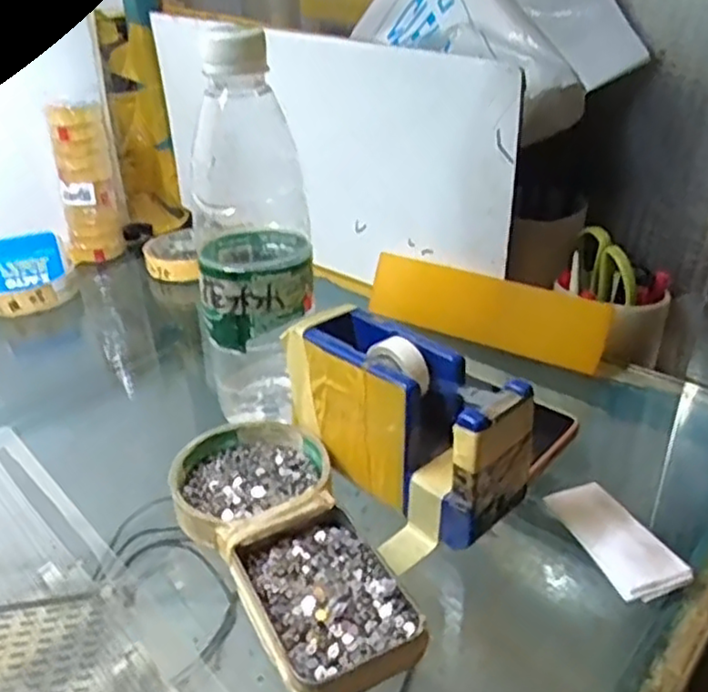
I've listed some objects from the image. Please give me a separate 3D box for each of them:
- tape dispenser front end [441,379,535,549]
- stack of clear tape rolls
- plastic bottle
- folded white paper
[{"bbox_3d":[0.065,0.055,0.331,0.019,0.091,0.048,25,39,38],"label":"tape dispenser front end"},{"bbox_3d":[-0.256,-0.159,0.667,0.053,0.143,0.055,-12,31,-17],"label":"stack of clear tape rolls"},{"bbox_3d":[-0.056,-0.060,0.390,0.065,0.213,0.072,-4,30,-4],"label":"plastic bottle"},{"bbox_3d":[0.129,0.095,0.342,0.035,0.013,0.069,-12,31,-18],"label":"folded white paper"}]

